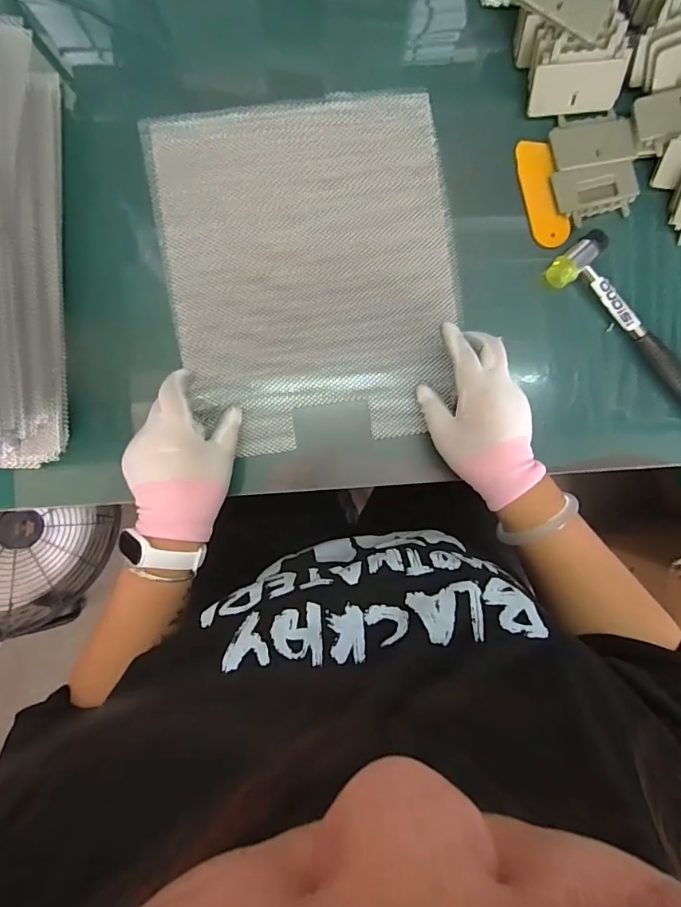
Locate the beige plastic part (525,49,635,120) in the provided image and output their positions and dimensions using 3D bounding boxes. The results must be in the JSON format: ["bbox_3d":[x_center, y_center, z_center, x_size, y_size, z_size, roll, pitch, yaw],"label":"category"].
[{"bbox_3d":[0.233,-0.359,0.462,0.094,0.009,0.046,-8,130,-5],"label":"beige plastic part"}]

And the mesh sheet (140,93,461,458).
[{"bbox_3d":[-0.016,-0.176,0.453,0.279,0.048,0.323,-9,90,-2],"label":"mesh sheet"}]

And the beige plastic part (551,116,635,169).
[{"bbox_3d":[0.251,-0.308,0.471,0.080,0.007,0.043,-9,90,-2],"label":"beige plastic part"}]

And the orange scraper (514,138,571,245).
[{"bbox_3d":[0.204,-0.263,0.481,0.037,0.007,0.105,-17,94,6],"label":"orange scraper"}]

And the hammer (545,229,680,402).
[{"bbox_3d":[0.306,-0.112,0.468,0.056,0.022,0.240,-43,91,-1],"label":"hammer"}]

